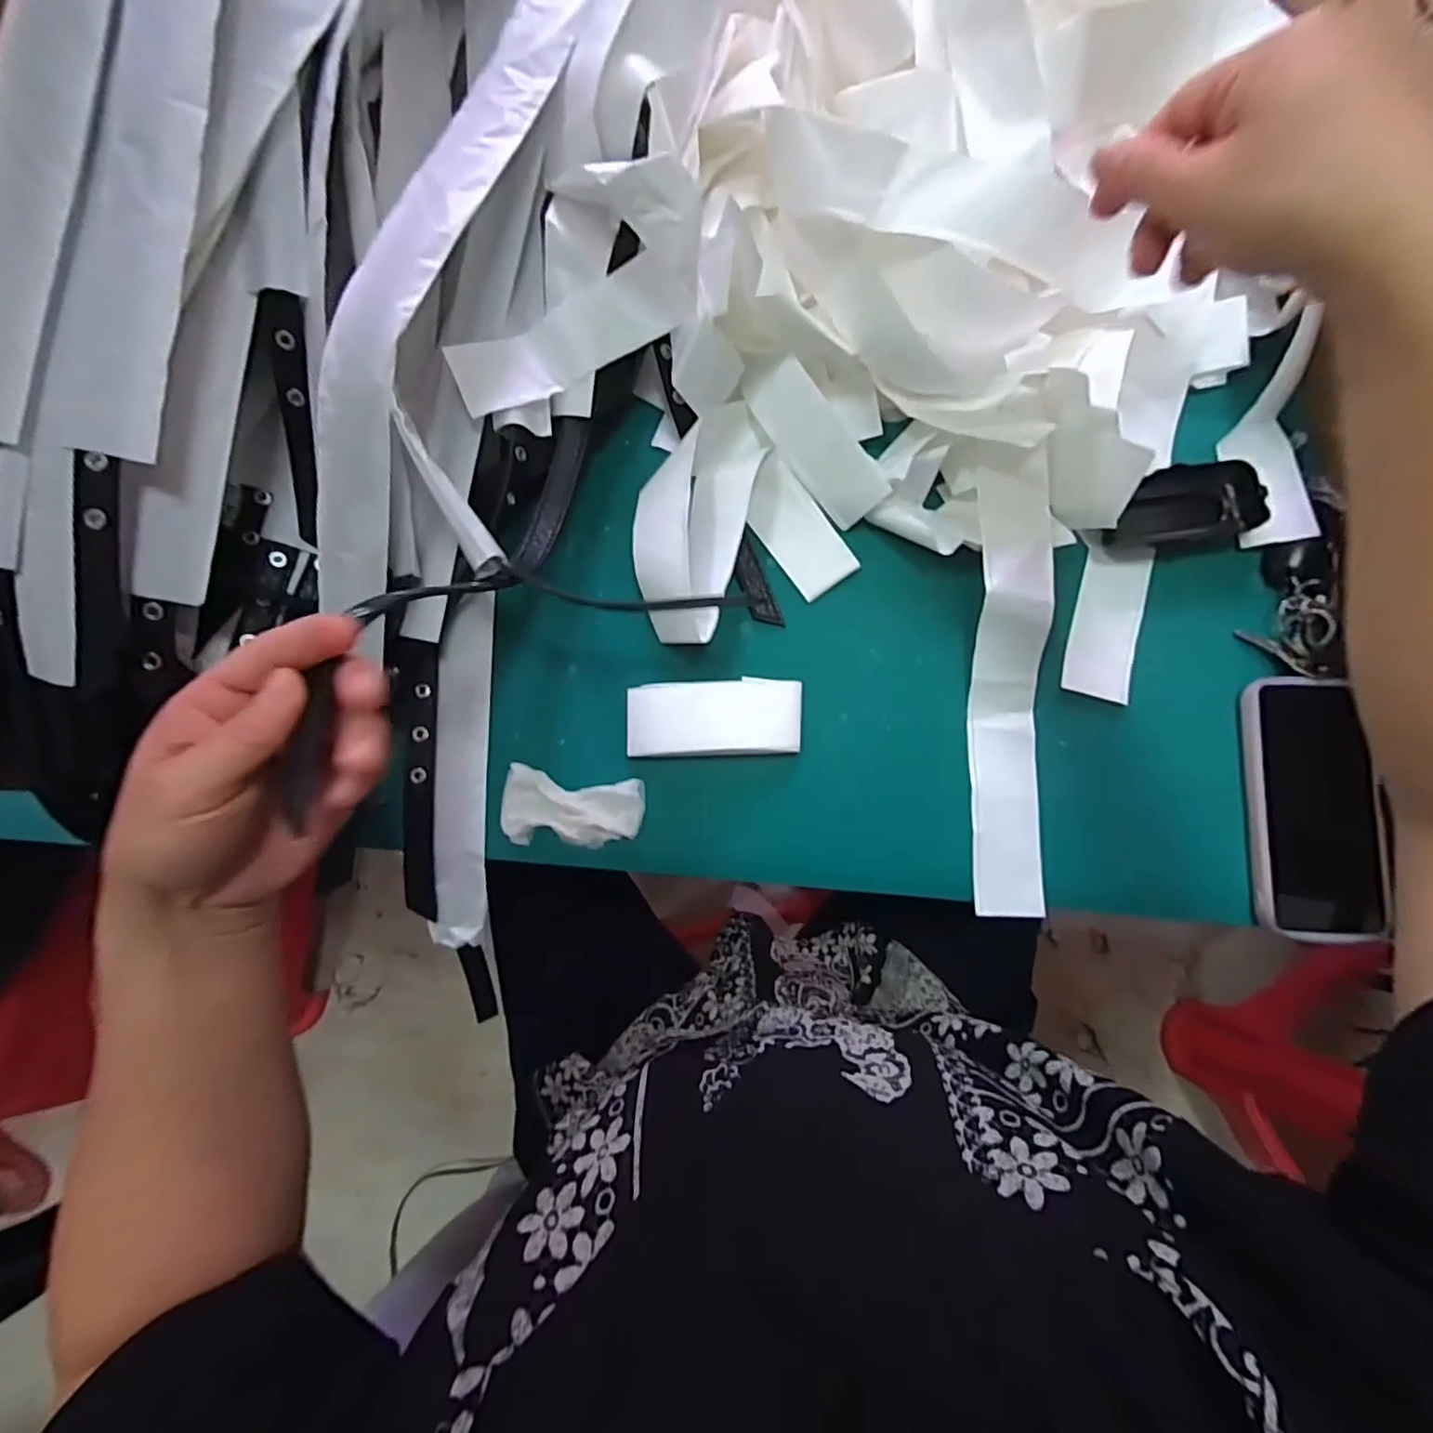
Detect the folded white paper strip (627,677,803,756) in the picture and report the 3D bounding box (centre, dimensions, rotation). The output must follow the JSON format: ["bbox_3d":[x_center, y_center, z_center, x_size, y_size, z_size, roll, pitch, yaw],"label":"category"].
[{"bbox_3d":[-0.001,0.001,0.424,0.116,0.012,0.049,-1,82,0],"label":"folded white paper strip"}]

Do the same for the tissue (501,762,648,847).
[{"bbox_3d":[-0.097,0.062,0.416,0.093,0.010,0.048,7,82,2],"label":"tissue"}]

